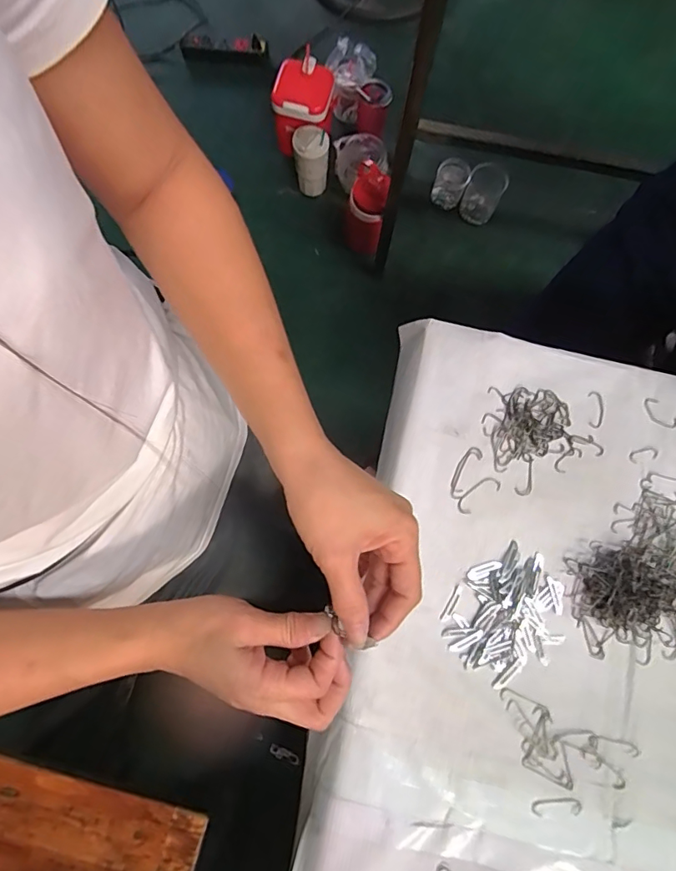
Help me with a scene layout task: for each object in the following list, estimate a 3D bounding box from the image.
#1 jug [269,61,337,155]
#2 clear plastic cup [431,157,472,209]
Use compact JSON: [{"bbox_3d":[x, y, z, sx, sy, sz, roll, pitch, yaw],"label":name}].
[{"bbox_3d":[-0.097,-0.902,1.352,0.170,0.184,0.189,-1,78,-2],"label":"jug"},{"bbox_3d":[0.321,-0.722,1.379,0.091,0.115,0.076,17,78,2],"label":"clear plastic cup"}]

